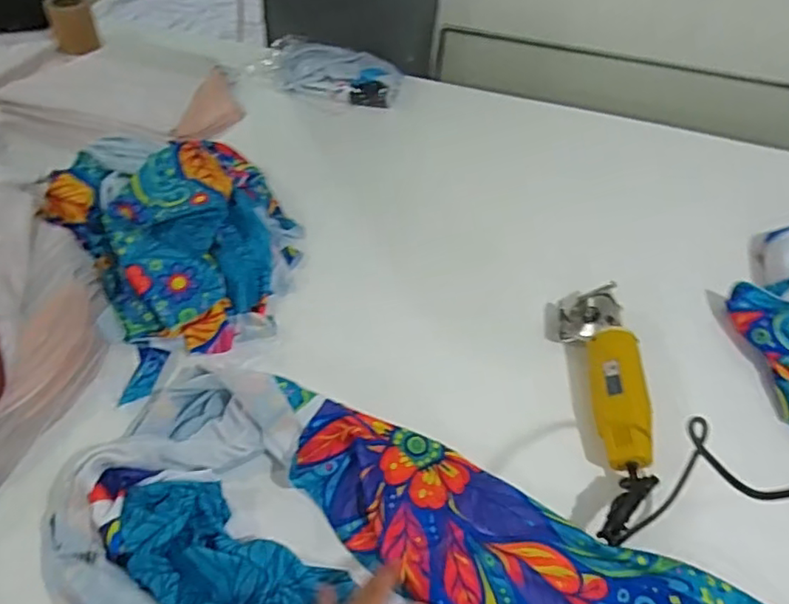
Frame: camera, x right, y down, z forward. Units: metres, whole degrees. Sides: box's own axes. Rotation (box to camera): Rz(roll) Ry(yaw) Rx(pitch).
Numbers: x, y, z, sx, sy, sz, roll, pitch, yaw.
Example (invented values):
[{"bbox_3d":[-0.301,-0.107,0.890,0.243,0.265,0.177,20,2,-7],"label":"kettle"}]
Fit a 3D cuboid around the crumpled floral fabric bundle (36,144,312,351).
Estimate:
[{"bbox_3d":[-0.287,-0.108,0.826,0.301,0.094,0.379,-29,57,-25],"label":"crumpled floral fabric bundle"}]

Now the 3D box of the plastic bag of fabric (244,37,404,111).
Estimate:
[{"bbox_3d":[-0.140,-0.464,1.162,0.318,0.045,0.153,21,51,14],"label":"plastic bag of fabric"}]

